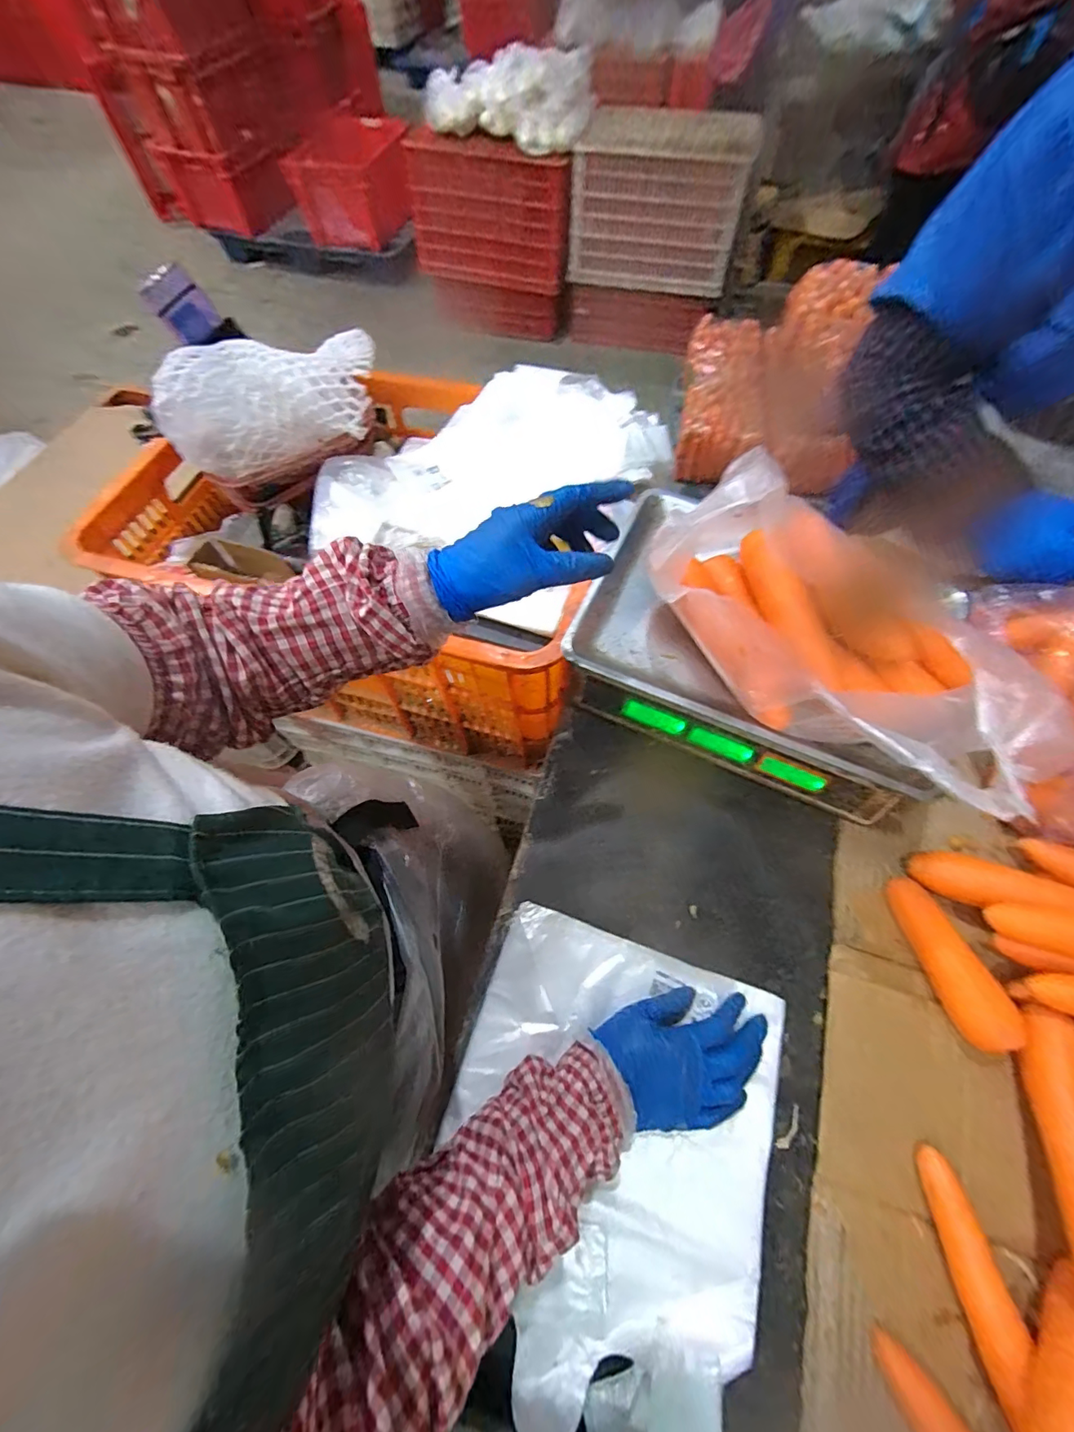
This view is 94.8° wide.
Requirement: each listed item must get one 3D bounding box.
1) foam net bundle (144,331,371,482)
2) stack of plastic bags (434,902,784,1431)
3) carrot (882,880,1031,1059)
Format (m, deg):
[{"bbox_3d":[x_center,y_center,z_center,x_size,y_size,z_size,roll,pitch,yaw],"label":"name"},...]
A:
[{"bbox_3d":[-0.303,-0.381,0.580,0.233,0.103,0.128,-21,65,-9],"label":"foam net bundle"},{"bbox_3d":[0.049,0.322,0.369,0.238,0.025,0.280,17,65,10],"label":"stack of plastic bags"},{"bbox_3d":[0.338,0.200,0.408,0.031,0.032,0.127,-10,50,-3],"label":"carrot"}]

